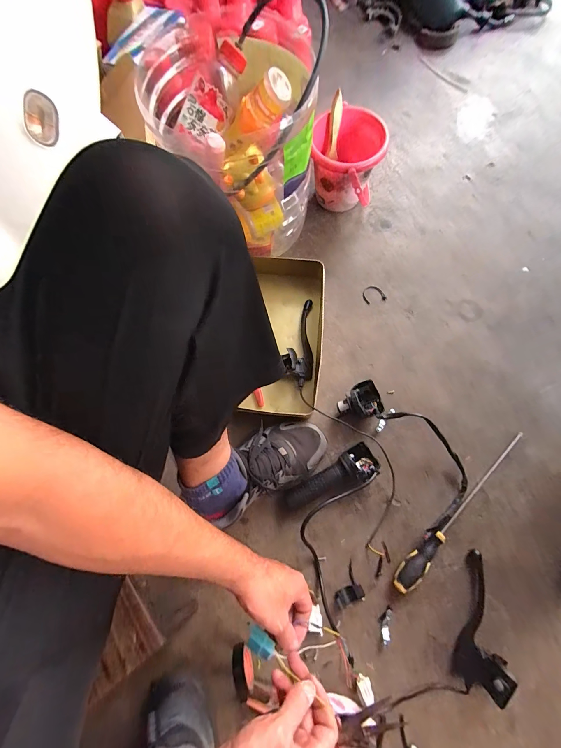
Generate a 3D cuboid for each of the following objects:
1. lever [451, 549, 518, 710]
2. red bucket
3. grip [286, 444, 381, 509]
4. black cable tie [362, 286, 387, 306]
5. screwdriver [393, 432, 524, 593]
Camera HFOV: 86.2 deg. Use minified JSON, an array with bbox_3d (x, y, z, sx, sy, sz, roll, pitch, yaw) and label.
[{"bbox_3d":[0.311,0.374,0.446,0.064,0.055,0.183,16,78,7],"label":"lever"},{"bbox_3d":[0.129,-0.418,0.607,0.129,0.138,0.140,-1,77,3],"label":"red bucket"},{"bbox_3d":[0.086,0.179,0.505,0.165,0.048,0.051,-29,77,-4],"label":"grip"},{"bbox_3d":[0.192,-0.163,0.617,0.045,0.004,0.038,-12,77,-1],"label":"black cable tie"},{"bbox_3d":[0.302,0.220,0.499,0.029,0.027,0.336,43,82,11],"label":"screwdriver"}]

